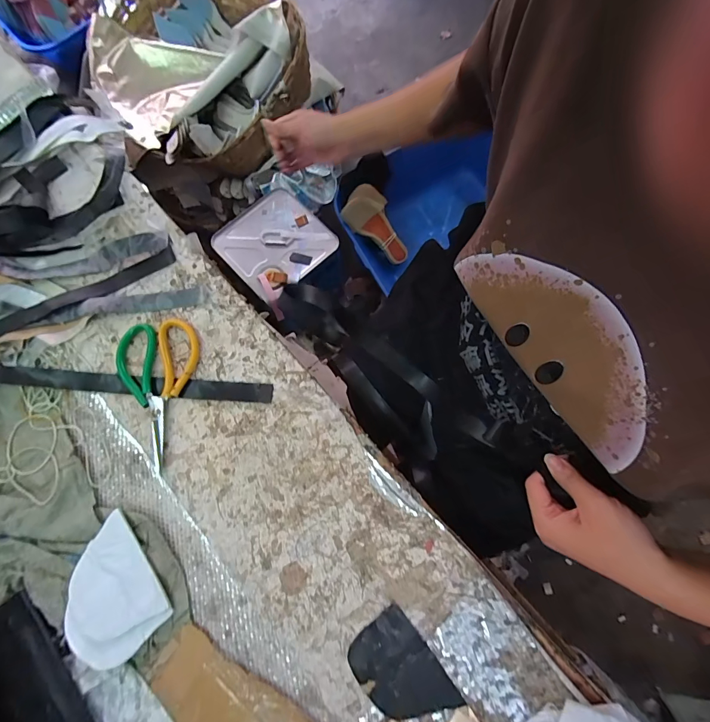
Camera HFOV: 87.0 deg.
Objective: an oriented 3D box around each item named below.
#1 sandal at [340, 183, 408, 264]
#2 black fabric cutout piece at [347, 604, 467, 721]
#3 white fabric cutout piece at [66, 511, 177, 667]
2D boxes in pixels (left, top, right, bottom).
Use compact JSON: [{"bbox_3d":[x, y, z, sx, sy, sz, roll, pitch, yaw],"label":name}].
[{"bbox_3d":[0.065,-0.410,1.126,0.235,0.047,0.130,44,76,-32],"label":"sandal"},{"bbox_3d":[0.048,0.329,0.394,0.077,0.007,0.108,-40,77,-4],"label":"black fabric cutout piece"},{"bbox_3d":[-0.277,0.259,0.419,0.093,0.017,0.137,-33,77,-8],"label":"white fabric cutout piece"}]

